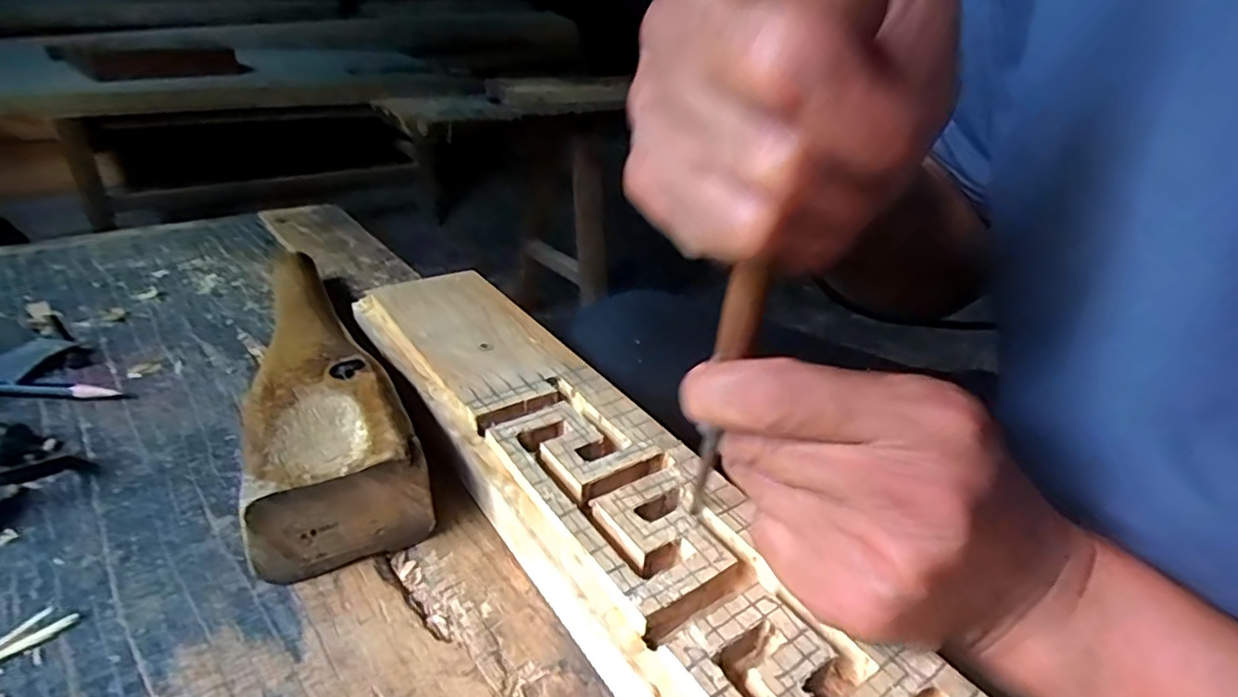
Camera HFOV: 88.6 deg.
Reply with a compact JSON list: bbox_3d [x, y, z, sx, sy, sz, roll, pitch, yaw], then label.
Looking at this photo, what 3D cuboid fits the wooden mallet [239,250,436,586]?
[{"bbox_3d":[-0.162,0.005,0.335,0.064,0.047,0.263,-12,34,-25],"label":"wooden mallet"}]

